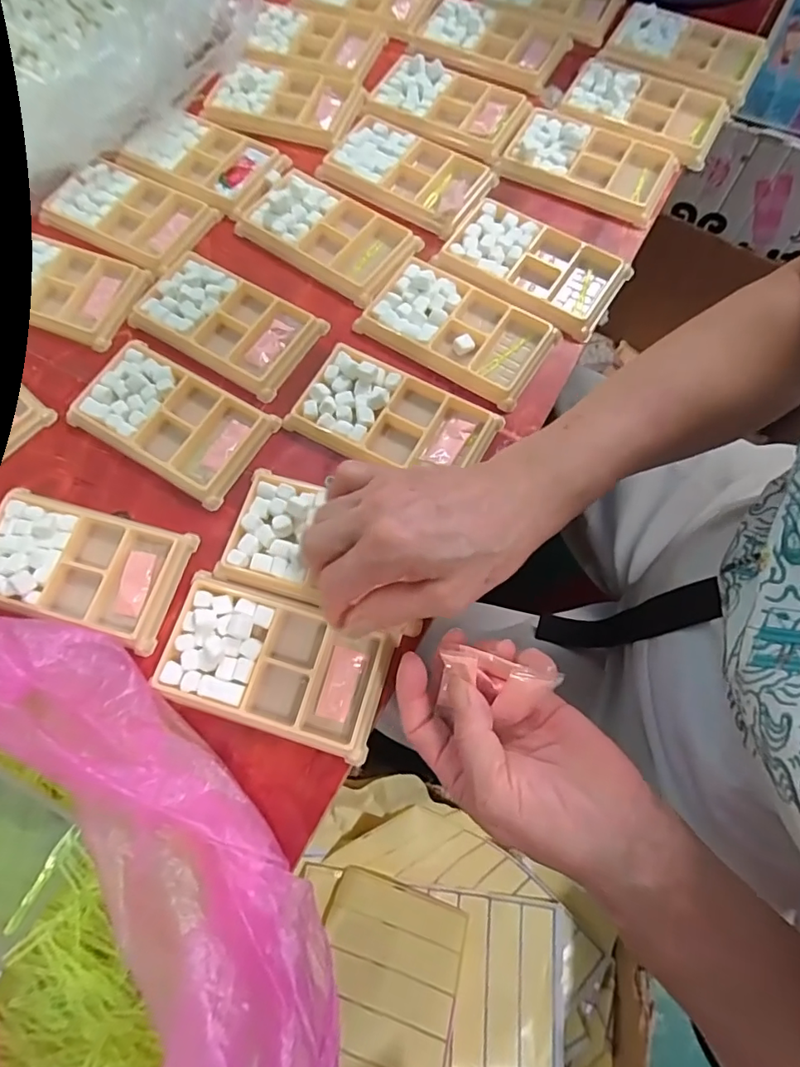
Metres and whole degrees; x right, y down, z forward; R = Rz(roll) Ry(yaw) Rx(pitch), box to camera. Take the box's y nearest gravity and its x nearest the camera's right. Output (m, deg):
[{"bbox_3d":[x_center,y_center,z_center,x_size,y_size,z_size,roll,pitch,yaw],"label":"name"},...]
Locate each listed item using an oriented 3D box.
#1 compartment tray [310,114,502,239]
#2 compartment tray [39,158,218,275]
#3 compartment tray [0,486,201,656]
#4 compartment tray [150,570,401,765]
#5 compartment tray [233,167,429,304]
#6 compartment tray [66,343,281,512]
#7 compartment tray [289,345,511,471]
[{"bbox_3d":[0.006,-0.307,0.444,0.135,0.020,0.078,30,75,11],"label":"compartment tray"},{"bbox_3d":[-0.226,-0.267,0.438,0.131,0.015,0.075,27,74,10],"label":"compartment tray"},{"bbox_3d":[-0.211,0.020,0.340,0.134,0.016,0.077,15,73,7],"label":"compartment tray"},{"bbox_3d":[-0.076,0.077,0.316,0.134,0.015,0.076,16,73,7],"label":"compartment tray"},{"bbox_3d":[-0.057,-0.245,0.424,0.137,0.020,0.079,35,76,12],"label":"compartment tray"},{"bbox_3d":[-0.166,-0.085,0.374,0.138,0.011,0.077,30,75,11],"label":"compartment tray"},{"bbox_3d":[-0.004,-0.080,0.367,0.133,0.015,0.073,26,74,10],"label":"compartment tray"}]

